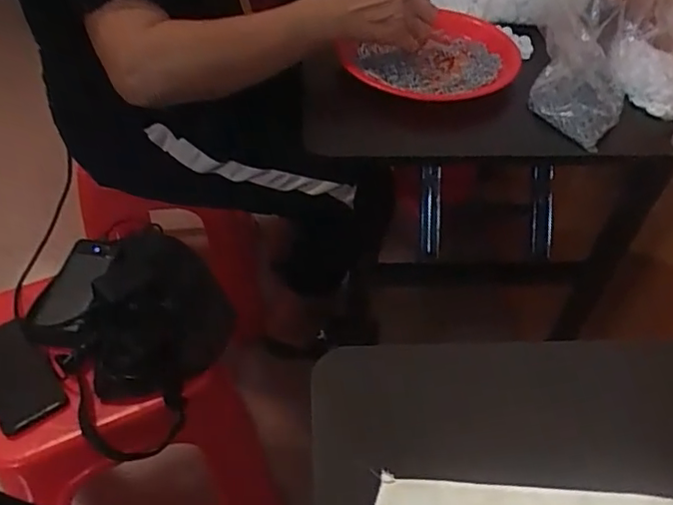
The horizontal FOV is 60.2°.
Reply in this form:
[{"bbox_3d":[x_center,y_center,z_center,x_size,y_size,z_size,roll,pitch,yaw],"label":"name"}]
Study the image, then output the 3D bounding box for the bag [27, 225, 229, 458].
[{"bbox_3d":[-0.271,0.091,0.795,0.241,0.070,0.310,-30,54,-26],"label":"bag"}]

